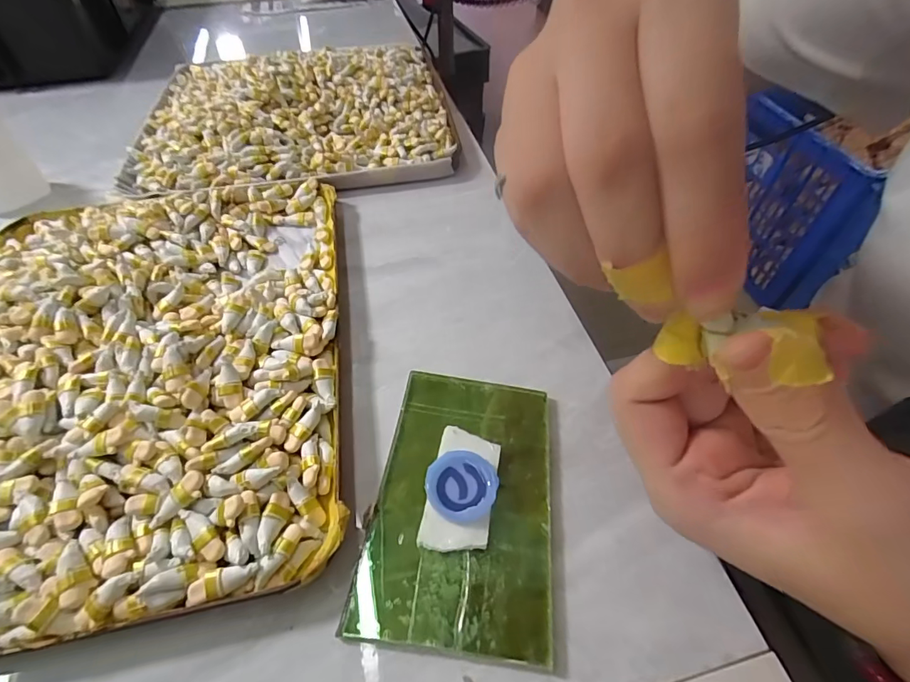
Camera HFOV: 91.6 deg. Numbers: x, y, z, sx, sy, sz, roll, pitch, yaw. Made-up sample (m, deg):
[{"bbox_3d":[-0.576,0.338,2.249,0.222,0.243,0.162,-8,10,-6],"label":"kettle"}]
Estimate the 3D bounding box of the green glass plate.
[{"bbox_3d":[0.002,0.058,0.172,0.067,0.010,0.102,6,51,4],"label":"green glass plate"}]

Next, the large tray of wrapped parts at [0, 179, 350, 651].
[{"bbox_3d":[-0.155,0.002,0.208,0.194,0.025,0.236,-8,52,-7],"label":"large tray of wrapped parts"}]

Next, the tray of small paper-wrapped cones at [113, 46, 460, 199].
[{"bbox_3d":[-0.129,-0.196,0.364,0.243,0.033,0.227,-6,51,-5],"label":"tray of small paper-wrapped cones"}]

